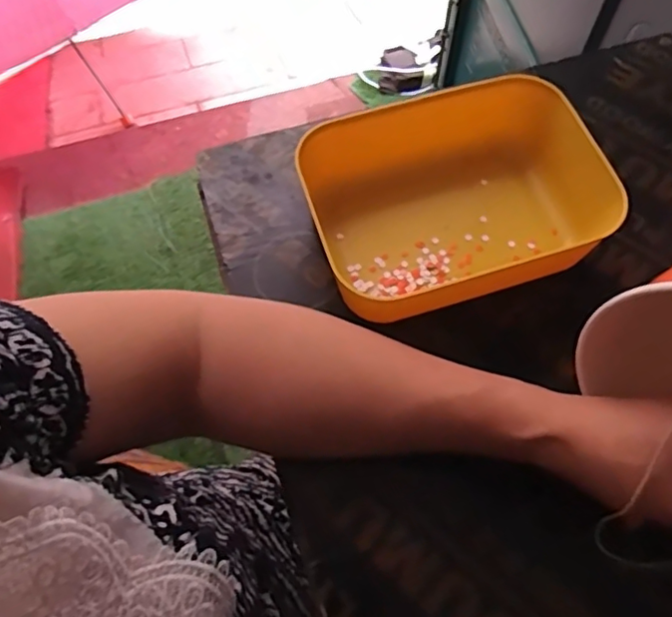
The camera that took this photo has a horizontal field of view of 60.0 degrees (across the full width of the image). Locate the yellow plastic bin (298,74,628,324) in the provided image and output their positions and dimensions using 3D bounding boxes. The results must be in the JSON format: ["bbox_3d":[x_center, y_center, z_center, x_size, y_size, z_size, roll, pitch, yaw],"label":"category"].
[{"bbox_3d":[0.080,-0.070,0.396,0.188,0.062,0.144,-19,66,-6],"label":"yellow plastic bin"}]

